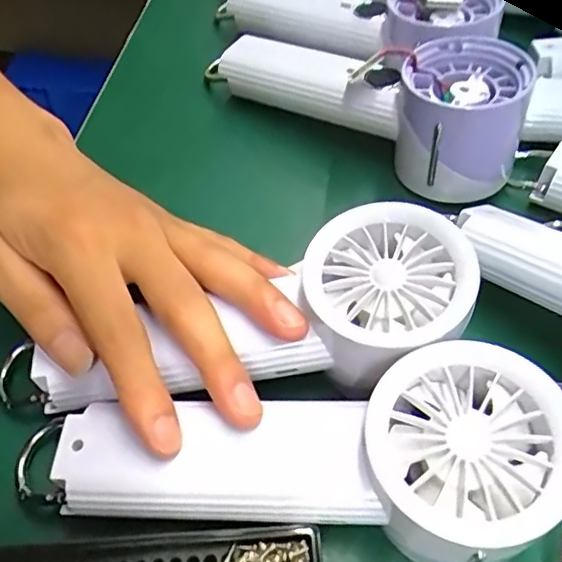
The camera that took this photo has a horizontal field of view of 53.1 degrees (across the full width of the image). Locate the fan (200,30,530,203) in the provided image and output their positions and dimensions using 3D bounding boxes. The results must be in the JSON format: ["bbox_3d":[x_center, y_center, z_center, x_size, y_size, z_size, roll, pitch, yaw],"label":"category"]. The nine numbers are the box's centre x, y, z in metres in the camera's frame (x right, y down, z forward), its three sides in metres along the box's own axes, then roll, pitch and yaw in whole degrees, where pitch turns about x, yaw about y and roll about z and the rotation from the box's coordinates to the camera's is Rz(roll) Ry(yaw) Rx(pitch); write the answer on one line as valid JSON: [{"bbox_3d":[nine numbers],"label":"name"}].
[{"bbox_3d":[0.041,-0.111,0.313,0.186,0.061,0.066,28,60,17],"label":"fan"}]

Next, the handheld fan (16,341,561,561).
[{"bbox_3d":[0.001,0.065,0.198,0.181,0.037,0.059,-6,55,11],"label":"handheld fan"}]

